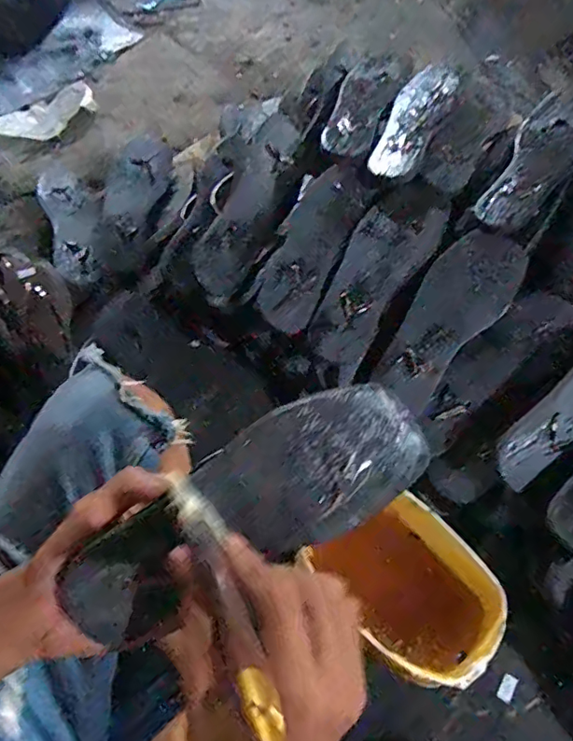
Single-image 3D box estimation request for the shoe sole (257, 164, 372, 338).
[{"bbox_3d":[0.032,-0.154,0.657,0.078,0.011,0.227,23,78,12],"label":"shoe sole"}]

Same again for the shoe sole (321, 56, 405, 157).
[{"bbox_3d":[0.107,-0.379,0.744,0.077,0.014,0.223,22,63,11],"label":"shoe sole"}]

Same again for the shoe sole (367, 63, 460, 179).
[{"bbox_3d":[0.174,-0.338,0.707,0.070,0.033,0.212,22,63,12],"label":"shoe sole"}]

